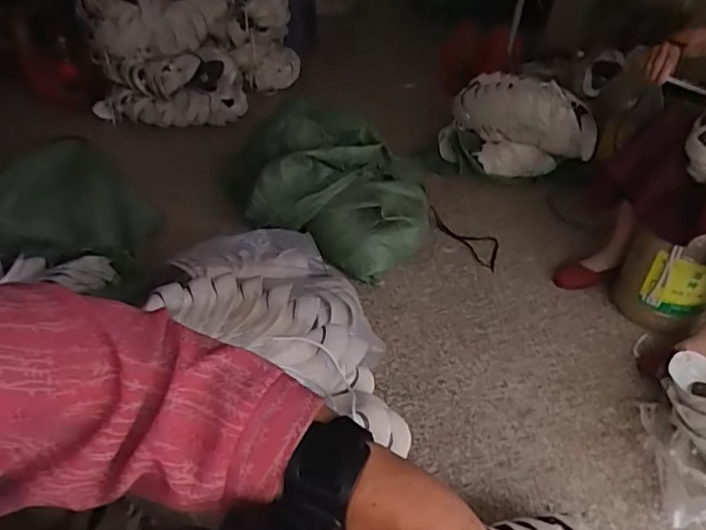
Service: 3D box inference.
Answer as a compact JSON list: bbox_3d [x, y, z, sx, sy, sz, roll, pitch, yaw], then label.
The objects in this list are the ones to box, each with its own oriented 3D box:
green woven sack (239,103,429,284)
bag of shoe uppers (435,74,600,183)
[{"bbox_3d":[-0.043,-0.169,1.219,0.420,0.263,0.278,-1,37,-10],"label":"green woven sack"},{"bbox_3d":[0.504,-0.404,1.632,0.414,0.255,0.300,21,39,19],"label":"bag of shoe uppers"}]

